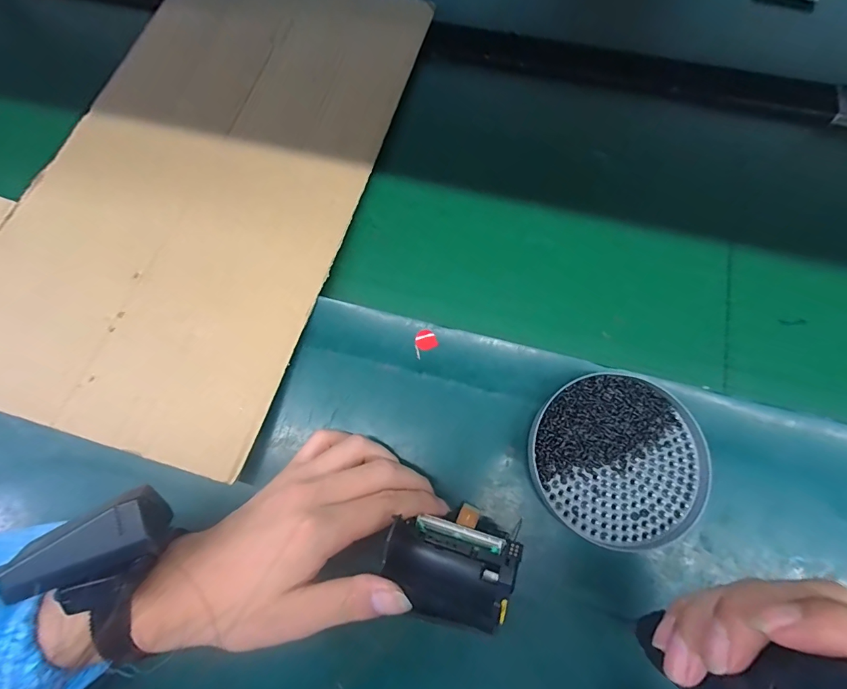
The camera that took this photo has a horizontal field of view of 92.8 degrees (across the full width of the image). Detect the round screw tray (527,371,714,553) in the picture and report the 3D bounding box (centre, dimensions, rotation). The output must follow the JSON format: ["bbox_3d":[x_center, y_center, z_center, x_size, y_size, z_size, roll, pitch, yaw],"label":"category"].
[{"bbox_3d":[0.133,0.078,0.280,0.114,0.023,0.110,0,72,1],"label":"round screw tray"}]

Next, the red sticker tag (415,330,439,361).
[{"bbox_3d":[0.000,-0.002,0.316,0.020,0.004,0.017,-31,74,-9],"label":"red sticker tag"}]

